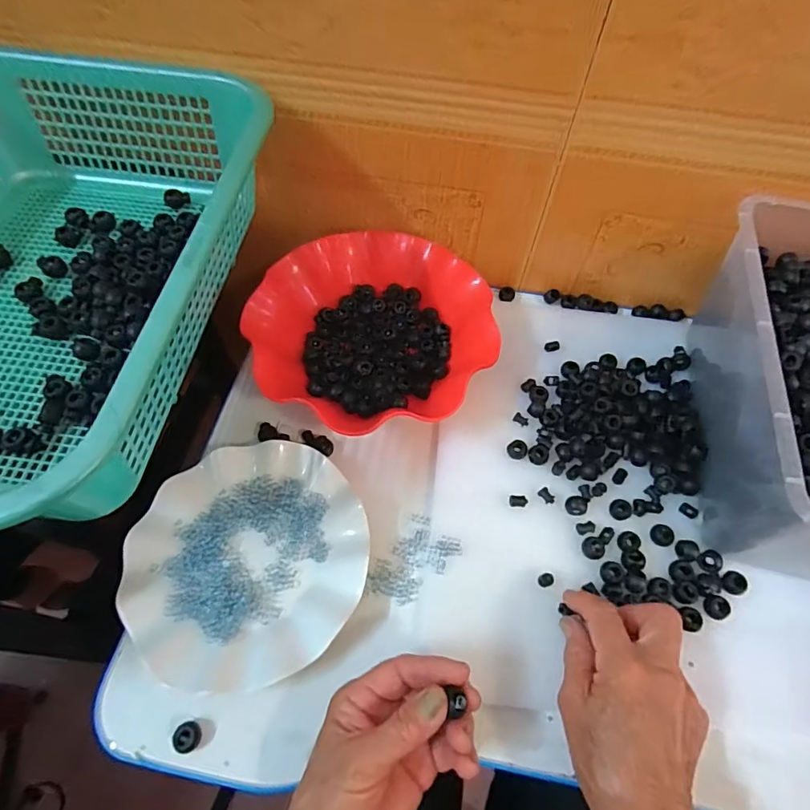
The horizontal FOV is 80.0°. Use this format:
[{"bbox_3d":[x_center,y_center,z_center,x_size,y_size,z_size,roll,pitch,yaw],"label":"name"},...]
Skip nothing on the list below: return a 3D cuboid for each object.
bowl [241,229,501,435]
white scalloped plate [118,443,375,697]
[{"bbox_3d":[-0.032,-0.077,0.469,0.217,0.057,0.198,1,60,-2],"label":"bowl"},{"bbox_3d":[-0.121,0.114,0.373,0.178,0.027,0.177,1,60,-2],"label":"white scalloped plate"}]

